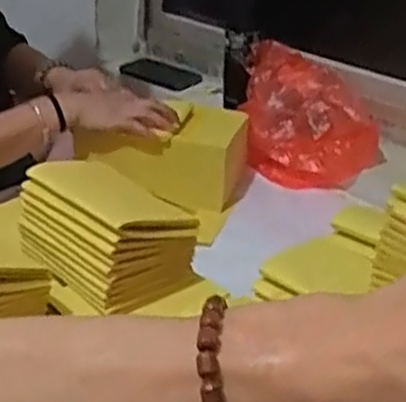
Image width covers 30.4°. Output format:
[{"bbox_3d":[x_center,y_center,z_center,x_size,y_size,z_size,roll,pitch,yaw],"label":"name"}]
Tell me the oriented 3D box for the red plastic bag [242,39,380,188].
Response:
[{"bbox_3d":[0.172,-0.130,1.229,0.252,0.169,0.135,17,30,24],"label":"red plastic bag"}]

